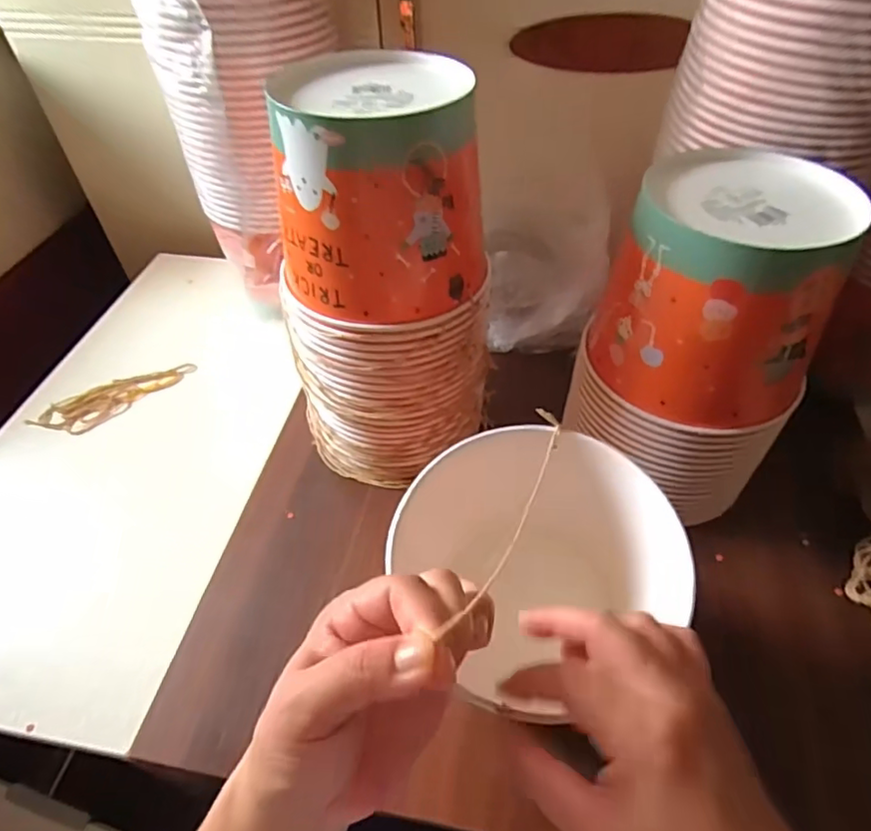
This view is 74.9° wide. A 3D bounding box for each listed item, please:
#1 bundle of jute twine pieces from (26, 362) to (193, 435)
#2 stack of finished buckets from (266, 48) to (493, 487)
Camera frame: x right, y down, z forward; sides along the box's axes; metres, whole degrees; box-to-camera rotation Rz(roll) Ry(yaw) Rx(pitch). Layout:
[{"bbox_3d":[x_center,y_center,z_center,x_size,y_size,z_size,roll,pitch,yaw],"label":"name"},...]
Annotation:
[{"bbox_3d":[-0.336,-0.018,0.600,0.152,0.019,0.047,-33,55,-25],"label":"bundle of jute twine pieces"},{"bbox_3d":[-0.040,-0.086,0.449,0.154,0.302,0.136,-15,49,-12],"label":"stack of finished buckets"}]

